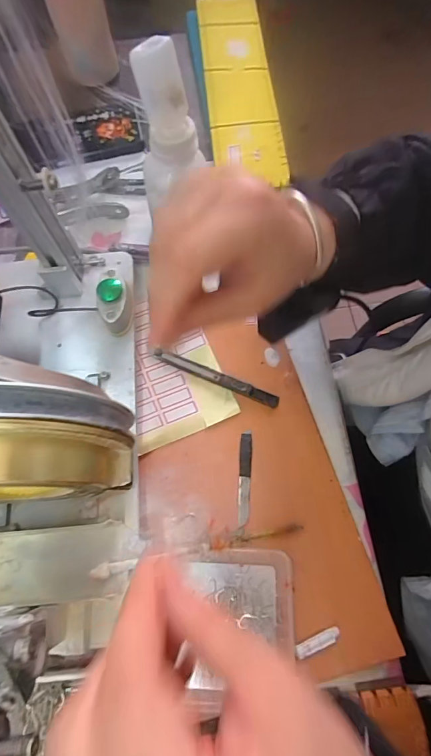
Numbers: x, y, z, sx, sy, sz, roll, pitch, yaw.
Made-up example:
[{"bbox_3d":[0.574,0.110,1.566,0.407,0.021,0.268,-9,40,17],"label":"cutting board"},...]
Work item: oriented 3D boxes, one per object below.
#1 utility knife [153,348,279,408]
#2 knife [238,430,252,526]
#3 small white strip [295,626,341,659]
[{"bbox_3d":[0.001,0.000,0.369,0.121,0.008,0.011,21,71,9],"label":"utility knife"},{"bbox_3d":[0.026,0.085,0.342,0.011,0.004,0.078,2,69,2],"label":"knife"},{"bbox_3d":[0.077,0.197,0.294,0.035,0.004,0.010,-23,70,-7],"label":"small white strip"}]

